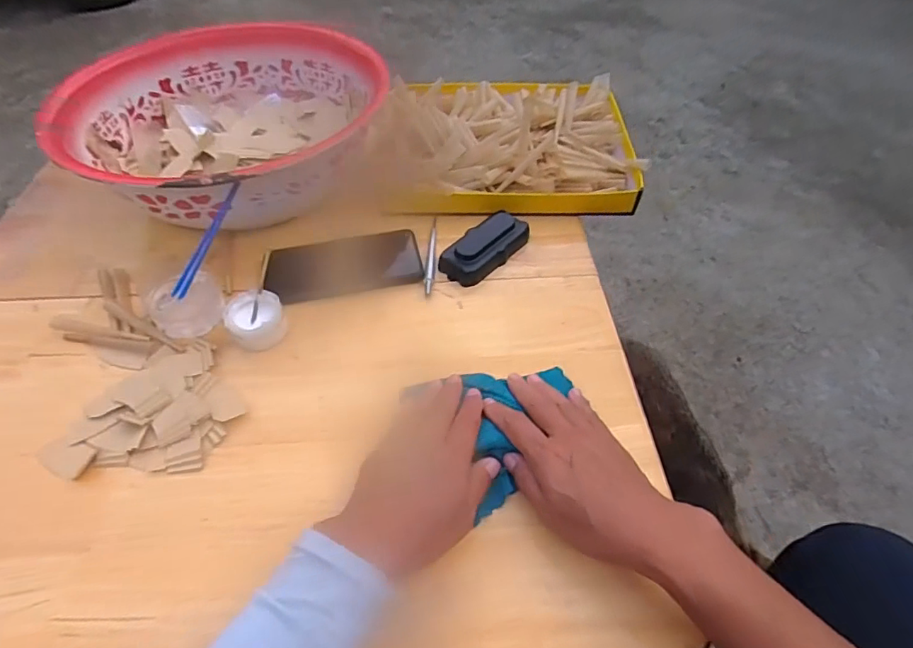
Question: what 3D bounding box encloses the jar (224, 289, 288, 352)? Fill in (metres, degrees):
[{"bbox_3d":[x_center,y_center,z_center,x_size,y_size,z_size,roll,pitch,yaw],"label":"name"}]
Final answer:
[{"bbox_3d":[-0.185,-0.003,0.464,0.049,0.030,0.053,0,53,0],"label":"jar"}]

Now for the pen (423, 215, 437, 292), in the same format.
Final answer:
[{"bbox_3d":[-0.026,-0.076,0.541,0.009,0.007,0.107,3,53,2],"label":"pen"}]

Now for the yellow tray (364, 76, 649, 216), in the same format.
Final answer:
[{"bbox_3d":[0.057,-0.237,0.627,0.323,0.036,0.253,-1,53,-1],"label":"yellow tray"}]

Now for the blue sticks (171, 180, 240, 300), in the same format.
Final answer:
[{"bbox_3d":[-0.238,-0.080,0.475,0.013,0.012,0.121,24,85,17],"label":"blue sticks"}]

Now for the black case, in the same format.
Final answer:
[{"bbox_3d":[0.031,-0.084,0.540,0.049,0.020,0.106,34,60,22],"label":"black case"}]

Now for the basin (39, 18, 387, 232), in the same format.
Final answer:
[{"bbox_3d":[-0.266,-0.239,0.592,0.322,0.097,0.339,0,53,0],"label":"basin"}]

